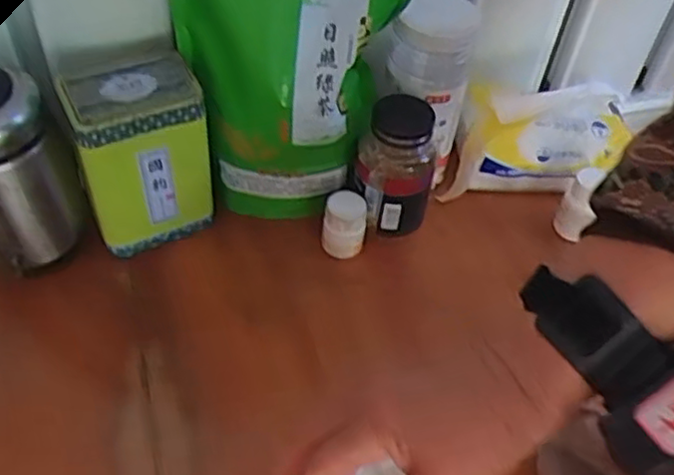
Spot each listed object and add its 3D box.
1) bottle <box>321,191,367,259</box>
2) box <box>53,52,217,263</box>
[{"bbox_3d":[0.006,-0.010,0.564,0.033,0.050,0.031,6,49,2],"label":"bottle"},{"bbox_3d":[-0.146,-0.059,0.528,0.090,0.136,0.070,-21,53,-20],"label":"box"}]

